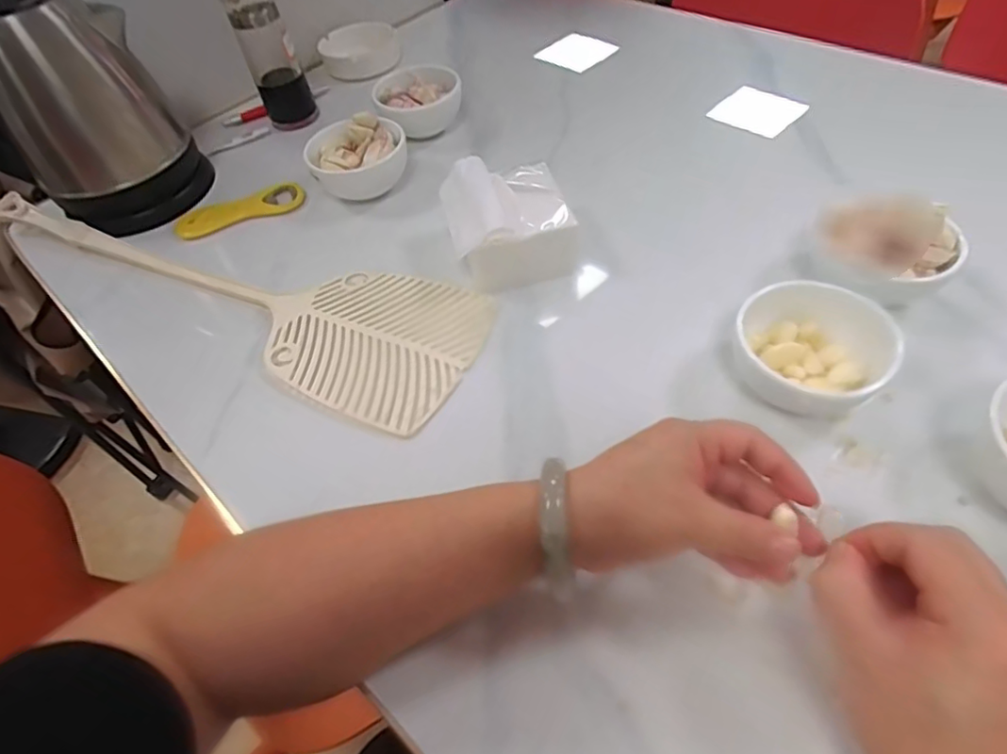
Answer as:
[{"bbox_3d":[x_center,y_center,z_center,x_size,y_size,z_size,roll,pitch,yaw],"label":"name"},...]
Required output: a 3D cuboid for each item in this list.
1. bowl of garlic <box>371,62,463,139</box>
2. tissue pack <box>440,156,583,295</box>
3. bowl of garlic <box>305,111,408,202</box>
[{"bbox_3d":[-0.098,-0.306,0.636,0.094,0.054,0.089,-22,54,-9],"label":"bowl of garlic"},{"bbox_3d":[0.006,-0.129,0.472,0.103,0.073,0.103,-15,53,-4],"label":"tissue pack"},{"bbox_3d":[-0.147,-0.224,0.567,0.093,0.067,0.090,-3,53,5],"label":"bowl of garlic"}]

